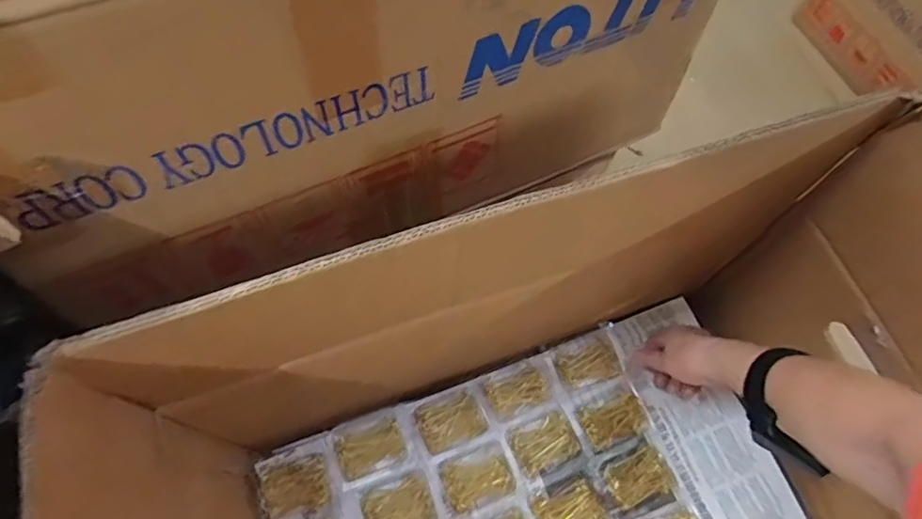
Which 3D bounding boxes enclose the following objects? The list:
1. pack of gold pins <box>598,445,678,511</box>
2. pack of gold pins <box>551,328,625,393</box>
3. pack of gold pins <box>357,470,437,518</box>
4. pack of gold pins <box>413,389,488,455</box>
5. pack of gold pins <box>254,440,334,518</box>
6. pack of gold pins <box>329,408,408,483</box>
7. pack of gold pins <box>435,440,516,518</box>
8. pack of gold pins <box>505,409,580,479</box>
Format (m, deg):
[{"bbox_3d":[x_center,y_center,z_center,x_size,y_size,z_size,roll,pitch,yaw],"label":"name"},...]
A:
[{"bbox_3d":[0.199,0.242,0.645,0.073,0.014,0.051,-19,66,-12],"label":"pack of gold pins"},{"bbox_3d":[0.152,0.123,0.696,0.072,0.010,0.060,-24,94,7],"label":"pack of gold pins"},{"bbox_3d":[-0.066,0.266,0.617,0.074,0.014,0.055,-20,66,-12],"label":"pack of gold pins"},{"bbox_3d":[-0.012,0.184,0.662,0.074,0.005,0.055,-22,67,-13],"label":"pack of gold pins"},{"bbox_3d":[-0.179,0.245,0.634,0.075,0.017,0.071,-21,67,-12],"label":"pack of gold pins"},{"bbox_3d":[-0.103,0.205,0.644,0.078,0.014,0.064,-17,66,-11],"label":"pack of gold pins"},{"bbox_3d":[0.017,0.242,0.642,0.077,0.006,0.060,-19,66,-12],"label":"pack of gold pins"},{"bbox_3d":[0.094,0.206,0.651,0.070,0.024,0.055,-23,67,-14],"label":"pack of gold pins"}]

